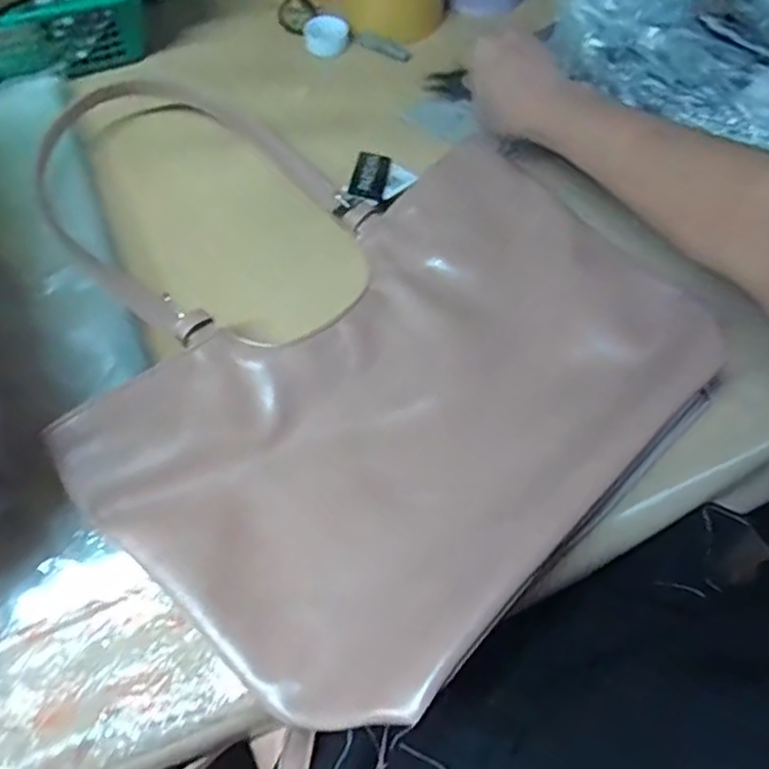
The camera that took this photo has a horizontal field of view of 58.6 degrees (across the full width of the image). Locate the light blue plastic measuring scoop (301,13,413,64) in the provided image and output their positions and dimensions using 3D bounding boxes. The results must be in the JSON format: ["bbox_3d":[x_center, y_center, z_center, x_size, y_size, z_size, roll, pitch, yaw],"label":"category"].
[{"bbox_3d":[-0.028,-0.334,0.661,0.106,0.011,0.046,12,60,6],"label":"light blue plastic measuring scoop"}]

